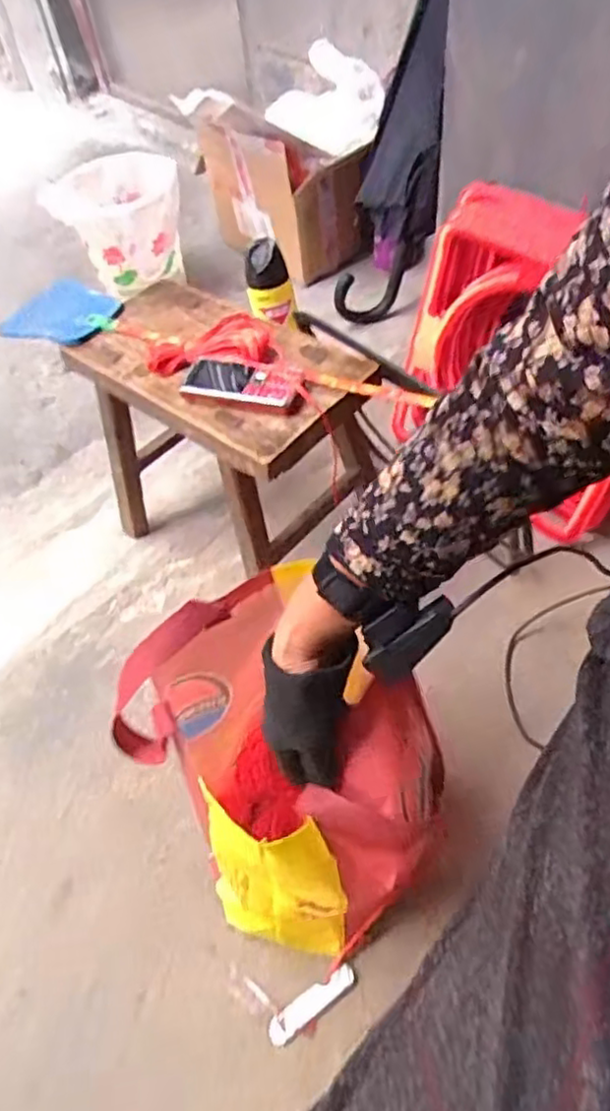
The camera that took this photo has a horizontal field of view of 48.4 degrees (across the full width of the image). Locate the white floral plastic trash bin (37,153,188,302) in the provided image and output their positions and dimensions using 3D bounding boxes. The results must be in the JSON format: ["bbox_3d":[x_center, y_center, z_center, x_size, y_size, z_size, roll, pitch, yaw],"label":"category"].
[{"bbox_3d":[-0.346,-0.620,1.309,0.244,0.220,0.239,-16,52,-3],"label":"white floral plastic trash bin"}]

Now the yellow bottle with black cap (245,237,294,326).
[{"bbox_3d":[-0.049,-0.388,0.977,0.066,0.102,0.056,-8,52,3],"label":"yellow bottle with black cap"}]

